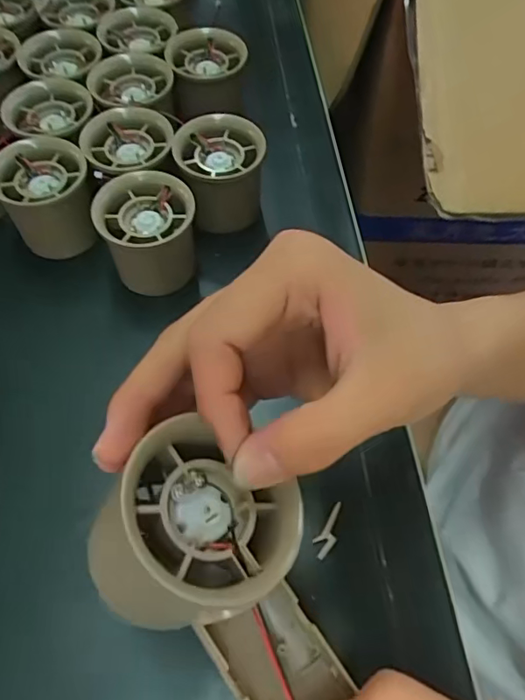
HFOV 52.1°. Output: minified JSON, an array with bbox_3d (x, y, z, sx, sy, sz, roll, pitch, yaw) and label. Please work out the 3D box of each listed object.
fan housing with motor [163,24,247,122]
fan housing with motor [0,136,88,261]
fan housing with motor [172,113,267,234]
[{"bbox_3d":[-0.038,-0.194,0.384,0.055,0.035,0.065,-15,62,-8],"label":"fan housing with motor"},{"bbox_3d":[-0.133,-0.094,0.339,0.053,0.053,0.053,0,61,0],"label":"fan housing with motor"},{"bbox_3d":[-0.026,-0.110,0.350,0.053,0.054,0.058,0,61,0],"label":"fan housing with motor"}]

